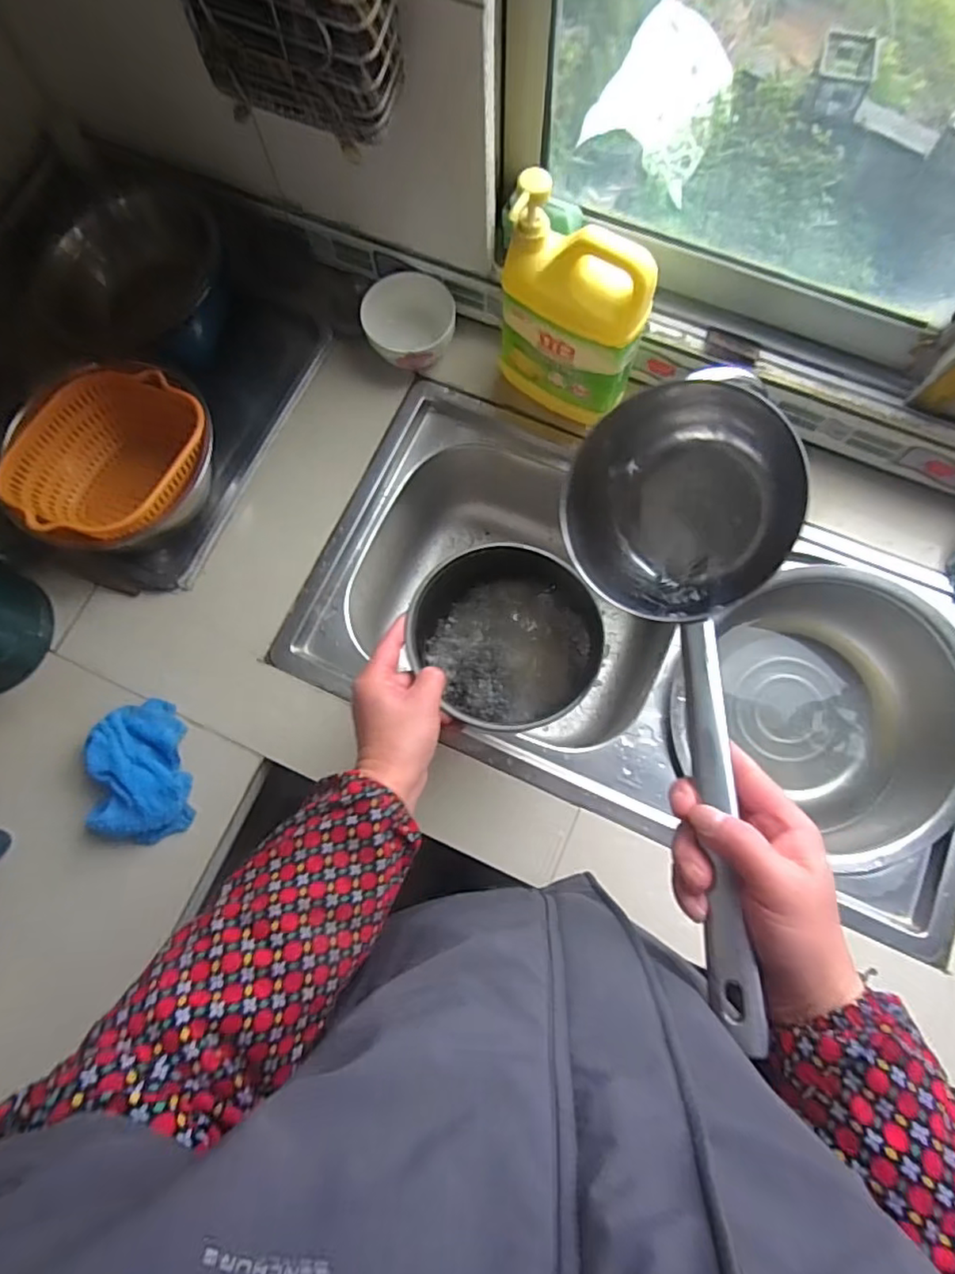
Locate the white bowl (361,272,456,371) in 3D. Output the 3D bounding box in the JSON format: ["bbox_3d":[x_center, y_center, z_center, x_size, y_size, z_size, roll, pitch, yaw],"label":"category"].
[{"bbox_3d":[-0.078,-0.365,0.723,0.101,0.063,0.106,0,76,1],"label":"white bowl"}]

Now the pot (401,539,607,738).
[{"bbox_3d":[0.025,-0.001,0.544,0.157,0.078,0.165,0,76,1],"label":"pot"}]

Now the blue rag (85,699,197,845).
[{"bbox_3d":[-0.339,0.133,0.608,0.084,0.033,0.137,-9,76,-1],"label":"blue rag"}]

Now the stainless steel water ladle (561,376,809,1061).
[{"bbox_3d":[0.134,0.016,0.380,0.144,0.143,0.394,1,62,1],"label":"stainless steel water ladle"}]

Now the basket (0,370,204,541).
[{"bbox_3d":[-0.388,-0.187,0.662,0.185,0.097,0.197,26,78,7],"label":"basket"}]

